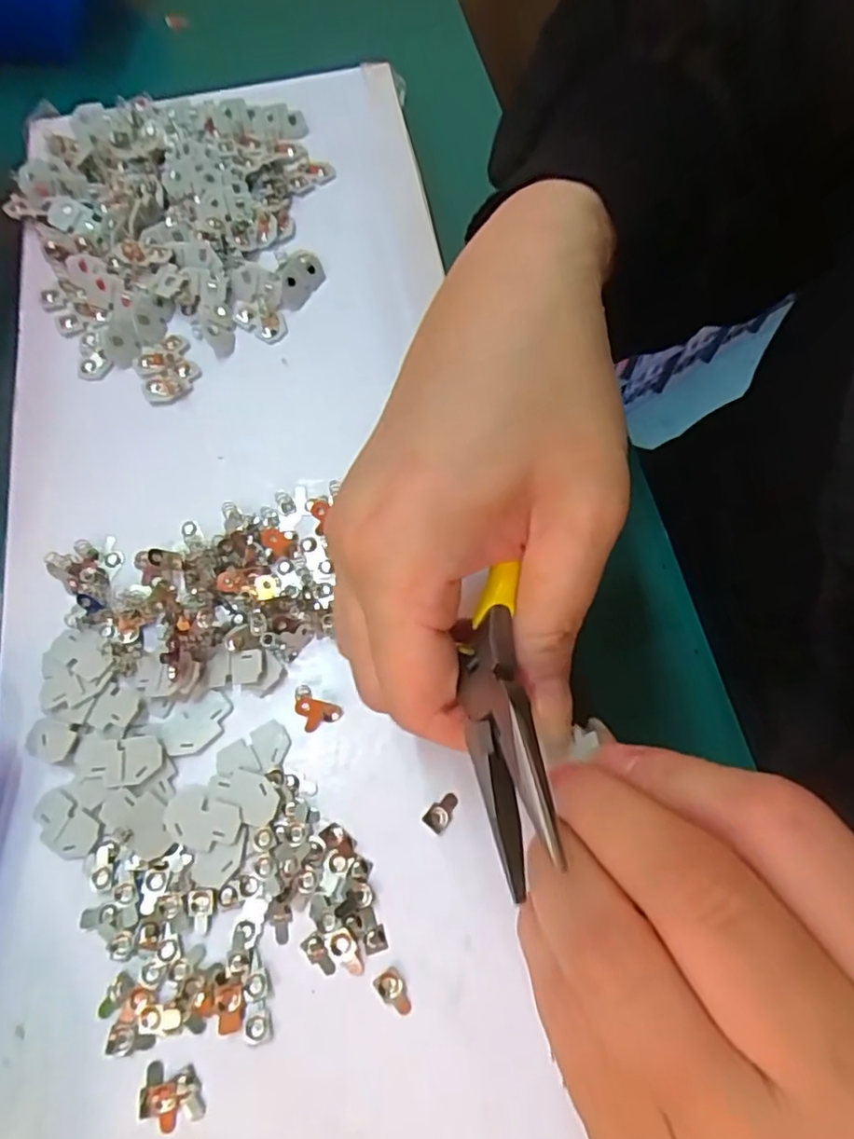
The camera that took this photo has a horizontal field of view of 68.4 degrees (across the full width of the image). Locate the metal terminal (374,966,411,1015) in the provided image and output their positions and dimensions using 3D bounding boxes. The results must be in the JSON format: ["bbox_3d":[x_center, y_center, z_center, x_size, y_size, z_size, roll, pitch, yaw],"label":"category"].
[{"bbox_3d":[-0.010,0.133,0.197,0.008,0.004,0.014,-34,72,-11],"label":"metal terminal"}]

